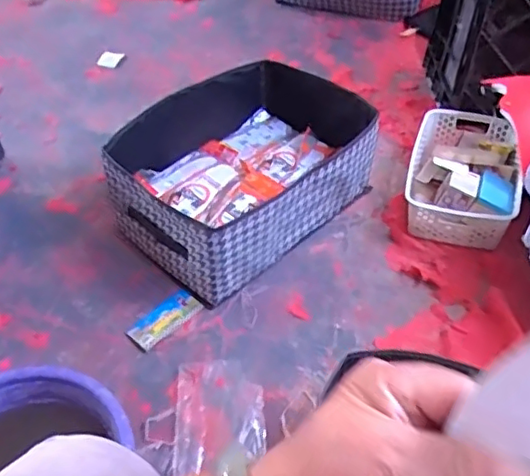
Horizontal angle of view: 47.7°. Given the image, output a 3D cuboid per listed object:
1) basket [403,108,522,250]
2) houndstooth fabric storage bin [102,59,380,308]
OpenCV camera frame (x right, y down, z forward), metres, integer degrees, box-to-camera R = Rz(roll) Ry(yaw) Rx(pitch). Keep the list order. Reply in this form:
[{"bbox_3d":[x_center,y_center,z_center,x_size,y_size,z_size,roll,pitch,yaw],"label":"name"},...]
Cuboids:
[{"bbox_3d":[0.386,-0.125,1.164,0.202,0.096,0.319,14,49,15],"label":"basket"},{"bbox_3d":[-0.033,-0.128,1.112,0.325,0.179,0.456,34,57,29],"label":"houndstooth fabric storage bin"}]

